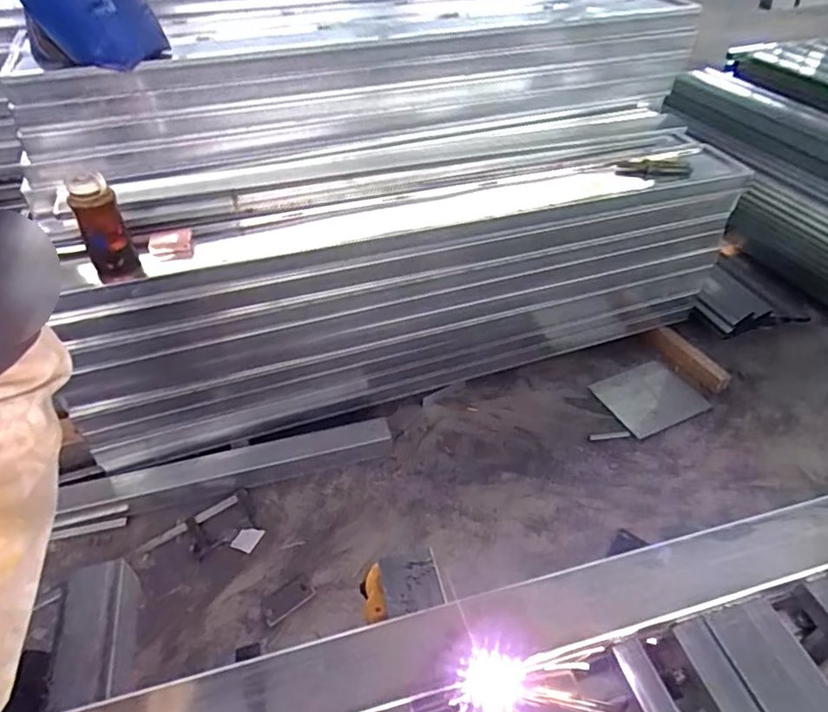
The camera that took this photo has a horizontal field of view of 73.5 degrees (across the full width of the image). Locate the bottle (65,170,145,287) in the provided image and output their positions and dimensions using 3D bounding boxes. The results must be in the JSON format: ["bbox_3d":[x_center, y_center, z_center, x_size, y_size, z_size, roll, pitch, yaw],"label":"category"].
[{"bbox_3d":[-0.640,-0.258,1.147,0.088,0.223,0.082,-26,49,-26],"label":"bottle"}]

